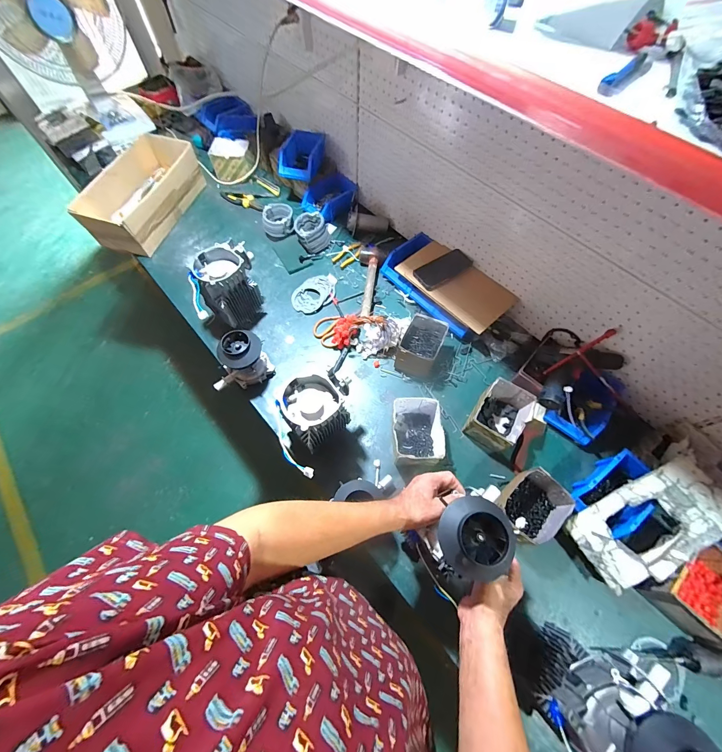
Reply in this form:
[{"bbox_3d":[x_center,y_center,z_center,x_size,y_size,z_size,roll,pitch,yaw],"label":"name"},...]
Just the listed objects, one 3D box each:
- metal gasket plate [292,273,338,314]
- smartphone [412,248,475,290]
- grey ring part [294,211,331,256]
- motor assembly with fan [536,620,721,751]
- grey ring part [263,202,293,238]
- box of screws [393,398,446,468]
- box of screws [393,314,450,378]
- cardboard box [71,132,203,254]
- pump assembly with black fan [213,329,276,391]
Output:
[{"bbox_3d":[-0.144,-0.266,1.017,0.163,0.009,0.116,-34,70,-16],"label":"metal gasket plate"},{"bbox_3d":[0.242,-0.319,0.949,0.171,0.010,0.083,-31,69,-15],"label":"smartphone"},{"bbox_3d":[-0.161,-0.482,1.079,0.104,0.065,0.124,-33,69,-16],"label":"grey ring part"},{"bbox_3d":[0.352,0.488,0.497,0.114,0.340,0.146,24,66,10],"label":"motor assembly with fan"},{"bbox_3d":[-0.286,-0.533,1.110,0.106,0.070,0.119,-12,65,-7],"label":"grey ring part"},{"bbox_3d":[0.136,0.141,0.790,0.118,0.099,0.156,-1,64,-2],"label":"box of screws"},{"bbox_3d":[0.163,-0.079,0.887,0.106,0.089,0.151,23,66,10],"label":"box of screws"},{"bbox_3d":[-0.745,-0.642,1.123,0.218,0.144,0.459,13,65,5],"label":"cardboard box"},{"bbox_3d":[-0.325,-0.036,0.845,0.155,0.139,0.097,-23,67,-12],"label":"pump assembly with black fan"}]

